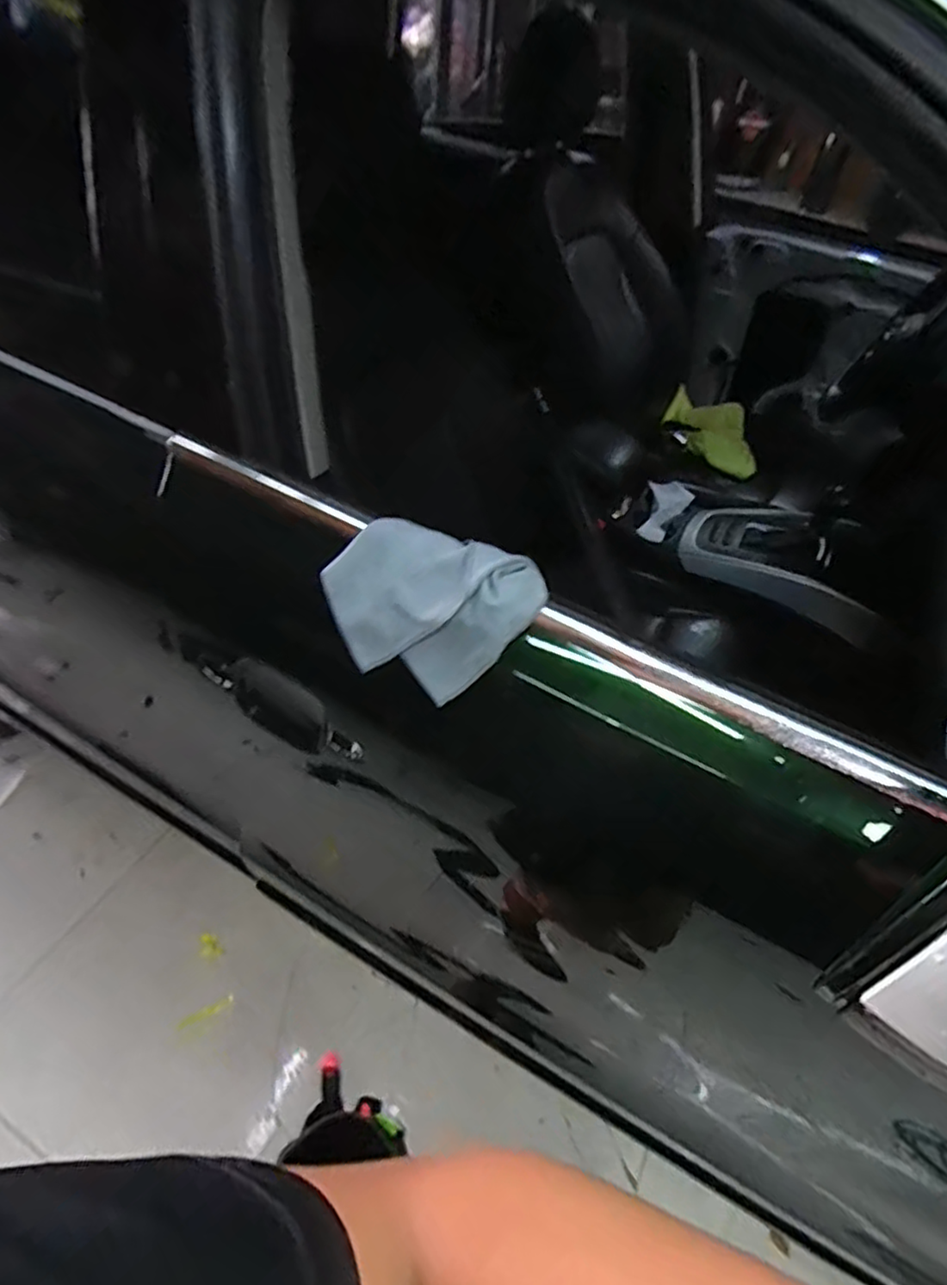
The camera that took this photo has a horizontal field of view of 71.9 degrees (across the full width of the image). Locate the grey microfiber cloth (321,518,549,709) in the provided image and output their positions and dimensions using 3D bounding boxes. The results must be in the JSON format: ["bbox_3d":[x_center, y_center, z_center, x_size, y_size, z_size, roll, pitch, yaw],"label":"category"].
[{"bbox_3d":[-0.040,-0.028,0.565,0.189,0.094,0.108,14,47,7],"label":"grey microfiber cloth"}]

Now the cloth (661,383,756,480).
[{"bbox_3d":[0.623,-0.557,1.707,0.165,0.083,0.420,3,46,-4],"label":"cloth"}]

